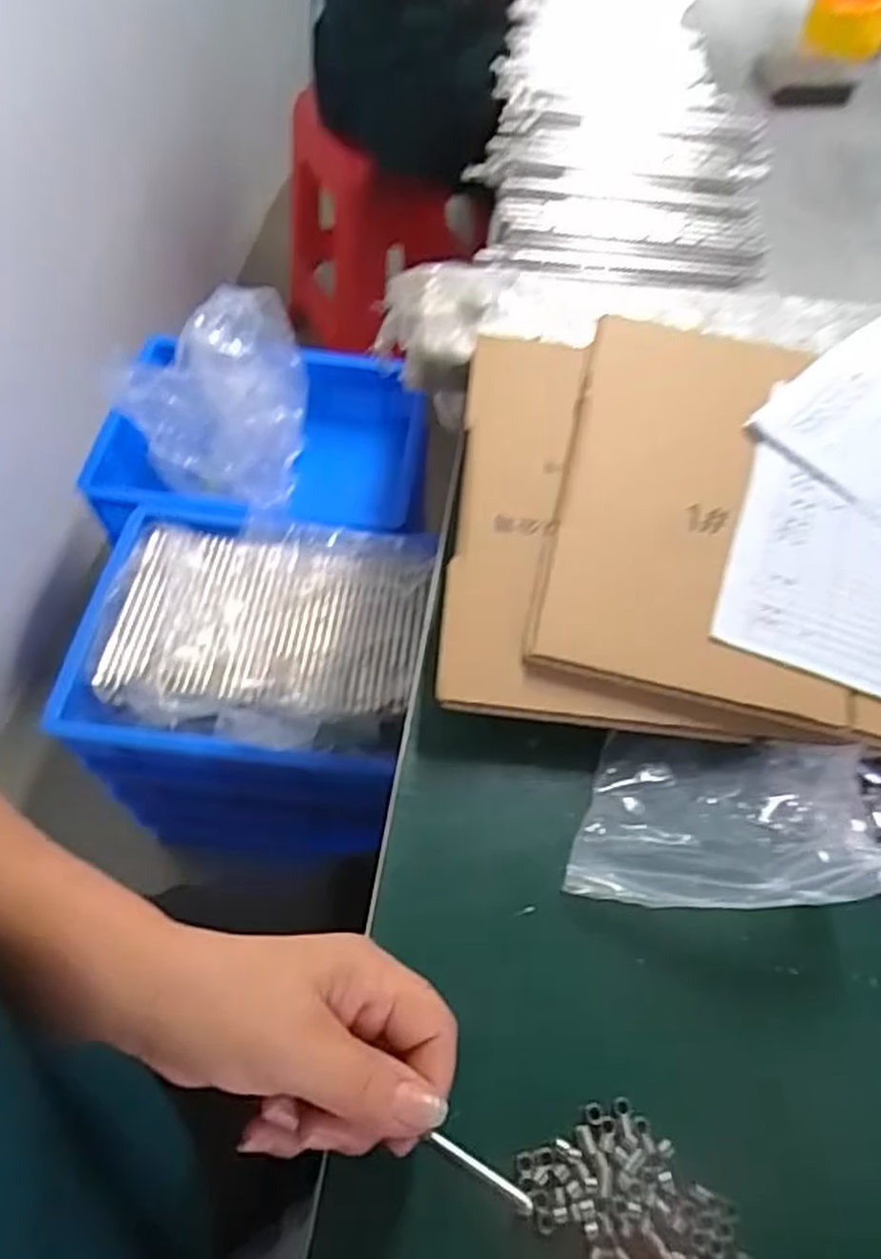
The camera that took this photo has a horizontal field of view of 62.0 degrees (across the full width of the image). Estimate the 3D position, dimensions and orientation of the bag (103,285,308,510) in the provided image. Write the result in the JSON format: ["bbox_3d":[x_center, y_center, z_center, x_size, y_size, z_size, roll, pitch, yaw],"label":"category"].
[{"bbox_3d":[-0.285,-0.291,0.941,0.201,0.169,0.246,8,58,0],"label":"bag"}]

